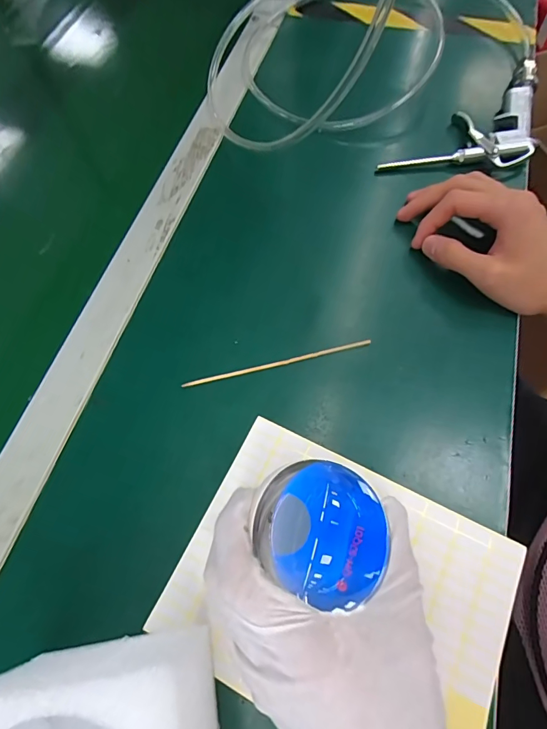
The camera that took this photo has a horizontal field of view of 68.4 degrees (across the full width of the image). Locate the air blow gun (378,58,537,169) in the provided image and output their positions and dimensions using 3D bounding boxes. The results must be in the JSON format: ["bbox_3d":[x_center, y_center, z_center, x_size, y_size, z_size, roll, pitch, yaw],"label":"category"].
[{"bbox_3d":[0.212,-0.226,0.395,0.205,0.022,0.087,-36,69,-13],"label":"air blow gun"}]

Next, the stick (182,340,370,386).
[{"bbox_3d":[0.004,-0.001,0.312,0.146,0.004,0.004,-14,65,-4],"label":"stick"}]

